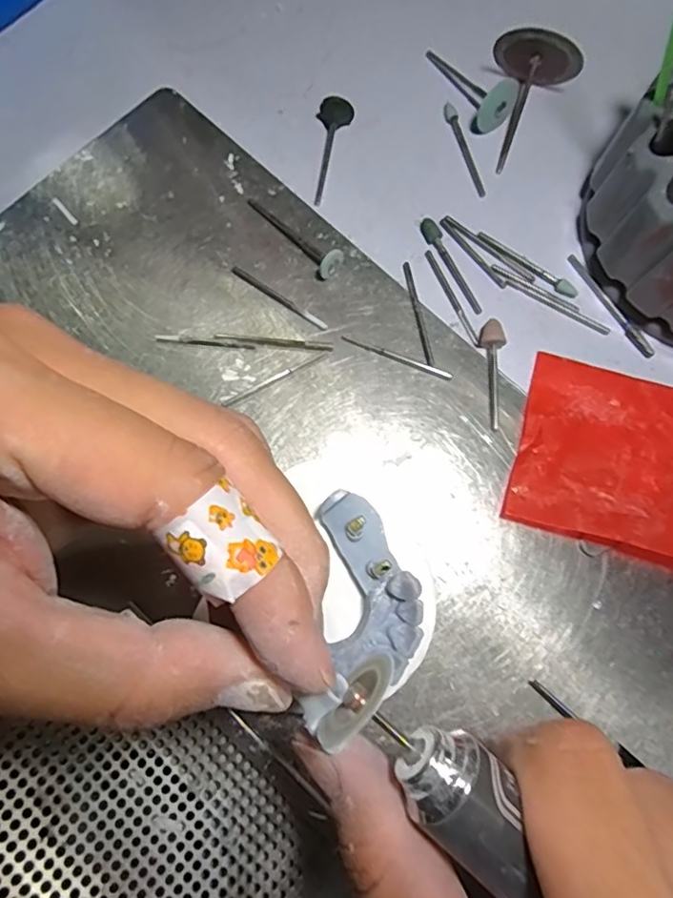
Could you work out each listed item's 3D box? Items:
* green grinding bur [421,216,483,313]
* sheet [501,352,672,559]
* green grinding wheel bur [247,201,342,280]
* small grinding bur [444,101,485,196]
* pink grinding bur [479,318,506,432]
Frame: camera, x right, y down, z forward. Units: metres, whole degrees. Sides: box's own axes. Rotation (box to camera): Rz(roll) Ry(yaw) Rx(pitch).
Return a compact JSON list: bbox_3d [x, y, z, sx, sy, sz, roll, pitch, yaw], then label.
[{"bbox_3d":[0.045,-0.072,0.217,0.006,0.004,0.042,-28,79,-8],"label":"green grinding bur"},{"bbox_3d":[0.109,0.004,0.196,0.084,0.014,0.065,17,77,2],"label":"sheet"},{"bbox_3d":[-0.016,-0.085,0.214,0.010,0.011,0.046,-43,82,-10],"label":"green grinding wheel bur"},{"bbox_3d":[0.053,-0.124,0.230,0.004,0.004,0.043,-18,79,-4],"label":"small grinding bur"},{"bbox_3d":[0.057,-0.028,0.206,0.009,0.007,0.040,6,77,0],"label":"pink grinding bur"}]

